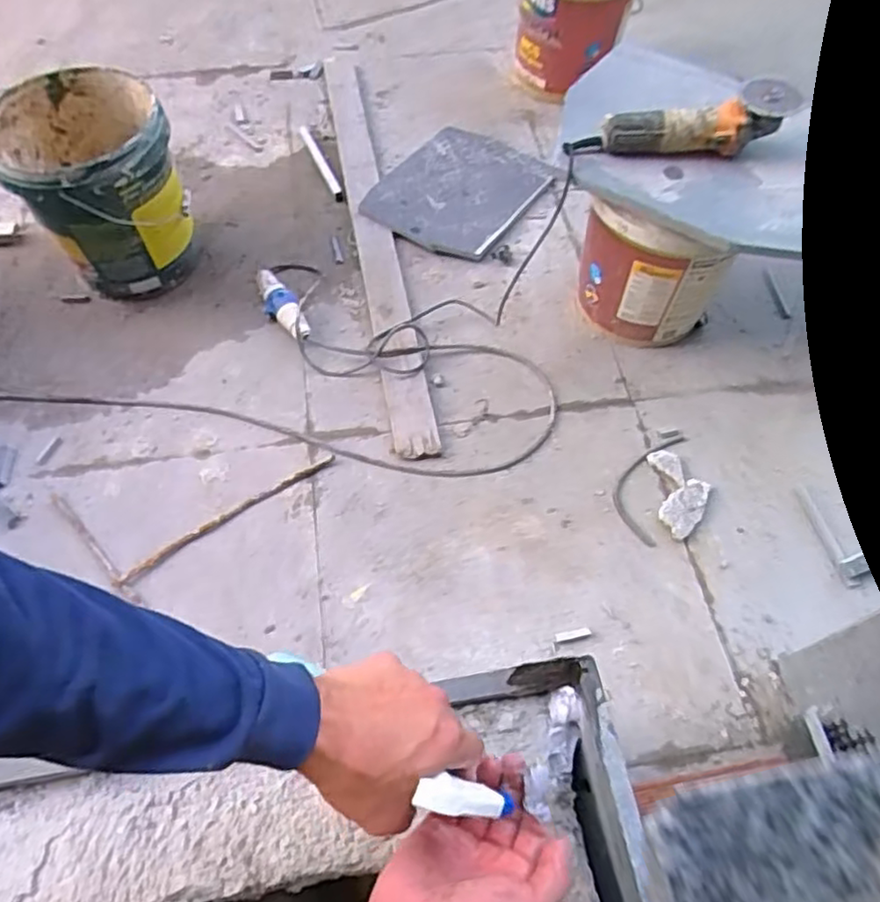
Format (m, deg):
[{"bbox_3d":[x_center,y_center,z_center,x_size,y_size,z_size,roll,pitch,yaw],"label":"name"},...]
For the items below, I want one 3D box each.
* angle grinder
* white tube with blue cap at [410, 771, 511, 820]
[{"bbox_3d":[0.375,-0.519,1.063,0.339,0.097,0.071,0,60,1],"label":"angle grinder"},{"bbox_3d":[0.018,0.220,0.422,0.011,0.083,0.020,-28,51,32],"label":"white tube with blue cap"}]

